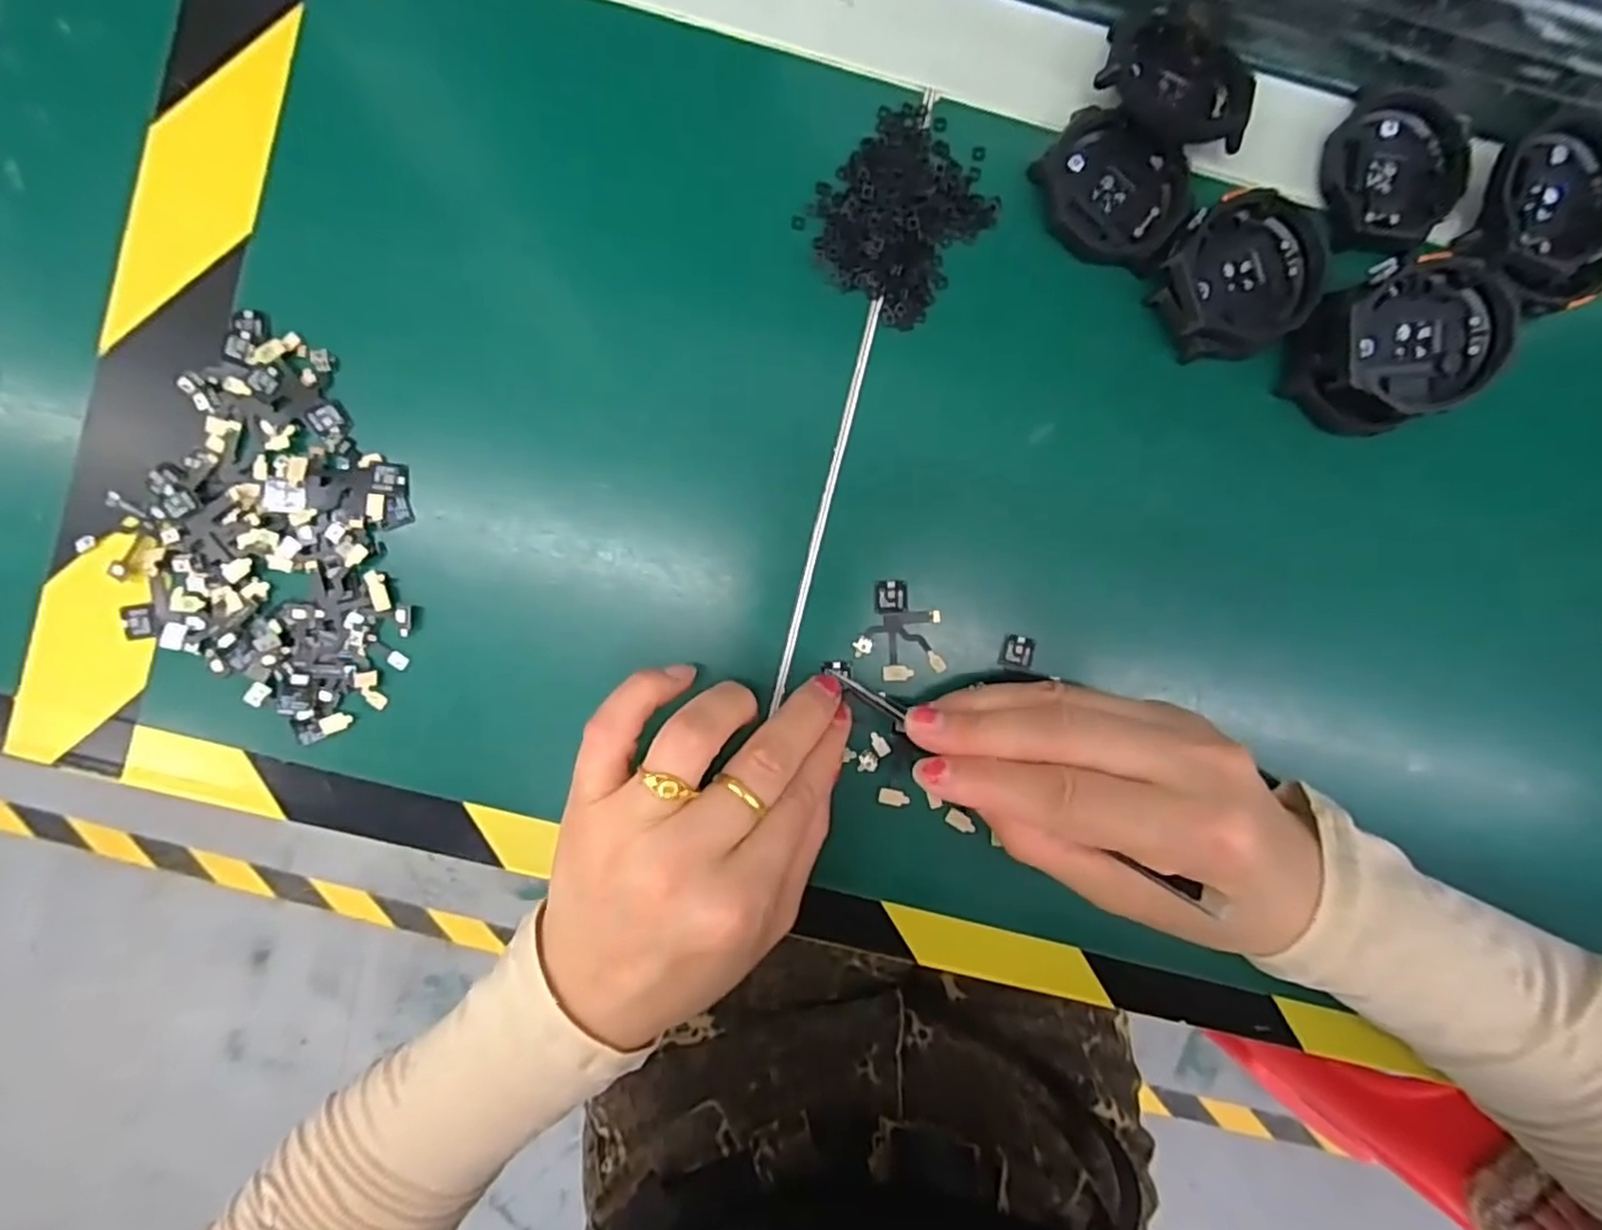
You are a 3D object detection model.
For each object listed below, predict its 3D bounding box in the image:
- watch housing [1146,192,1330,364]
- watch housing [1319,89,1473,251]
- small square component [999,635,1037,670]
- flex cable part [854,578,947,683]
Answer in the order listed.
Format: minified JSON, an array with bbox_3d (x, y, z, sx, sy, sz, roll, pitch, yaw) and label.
[{"bbox_3d":[0.152,-0.116,0.246,0.055,0.015,0.047,-31,92,-2],"label":"watch housing"},{"bbox_3d":[0.212,-0.158,0.252,0.050,0.009,0.051,-7,91,-3],"label":"watch housing"},{"bbox_3d":[0.078,0.013,0.253,0.010,0.004,0.011,11,90,-3],"label":"small square component"},{"bbox_3d":[0.035,0.005,0.252,0.031,0.007,0.035,-1,91,-3],"label":"flex cable part"}]

